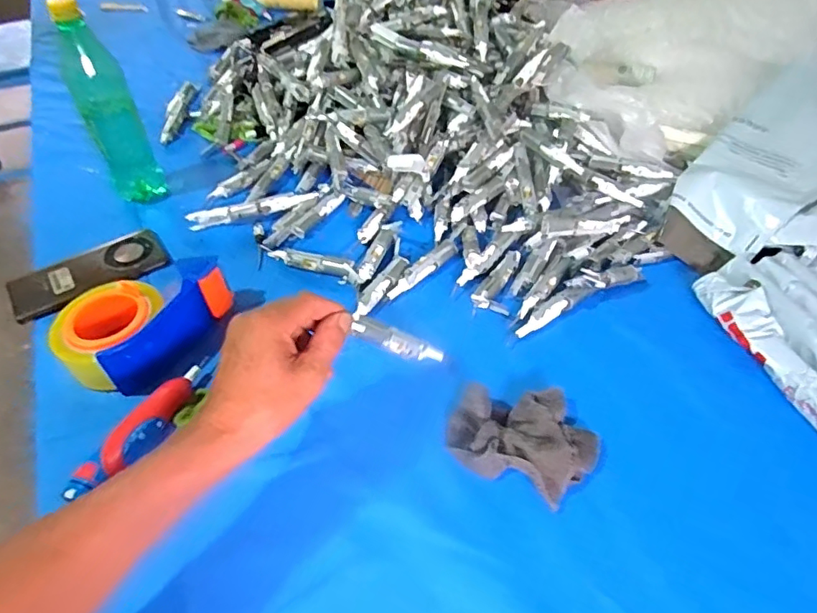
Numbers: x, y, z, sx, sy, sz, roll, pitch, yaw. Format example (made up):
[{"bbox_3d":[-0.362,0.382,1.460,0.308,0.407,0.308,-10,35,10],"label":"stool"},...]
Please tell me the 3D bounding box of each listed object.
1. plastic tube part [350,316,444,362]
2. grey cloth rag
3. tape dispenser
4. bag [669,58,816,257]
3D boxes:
[{"bbox_3d":[-0.007,0.032,0.495,0.015,0.103,0.018,-43,43,28],"label":"plastic tube part"},{"bbox_3d":[0.097,0.106,0.472,0.105,0.038,0.117,-36,55,-28],"label":"grey cloth rag"},{"bbox_3d":[-0.266,0.011,0.560,0.098,0.069,0.160,28,54,25],"label":"tape dispenser"},{"bbox_3d":[0.456,-0.188,0.646,0.307,0.093,0.175,-39,57,-24],"label":"bag"}]

